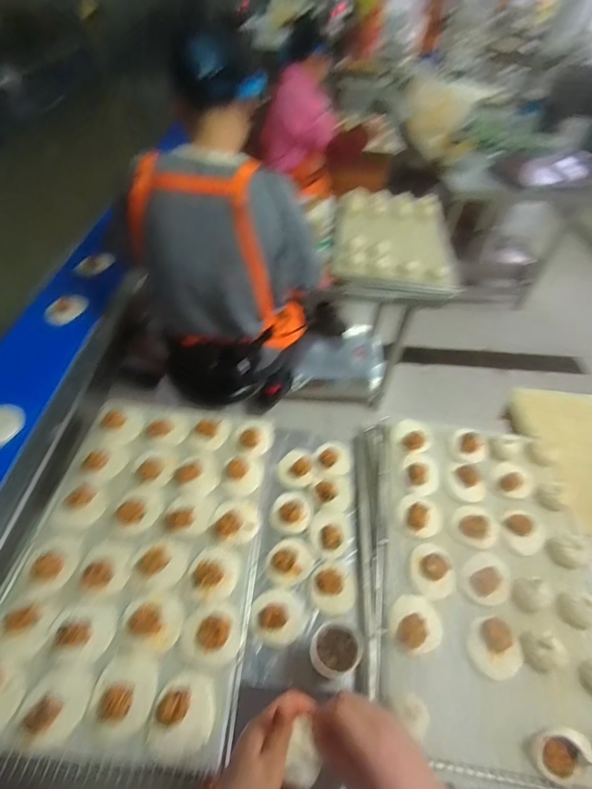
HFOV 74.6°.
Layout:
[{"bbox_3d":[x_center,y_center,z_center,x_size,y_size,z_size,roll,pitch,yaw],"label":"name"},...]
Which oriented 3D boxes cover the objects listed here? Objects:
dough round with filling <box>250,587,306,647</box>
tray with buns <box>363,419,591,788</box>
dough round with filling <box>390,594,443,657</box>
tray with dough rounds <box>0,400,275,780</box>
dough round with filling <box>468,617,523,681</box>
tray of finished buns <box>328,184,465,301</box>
[{"bbox_3d":[-0.032,0.382,0.670,0.087,0.018,0.089,2,51,-3],"label":"dough round with filling"},{"bbox_3d":[0.341,0.310,0.714,0.417,0.058,0.601,7,51,1],"label":"tray with buns"},{"bbox_3d":[0.192,0.373,0.633,0.078,0.030,0.080,2,51,-3],"label":"dough round with filling"},{"bbox_3d":[-0.285,0.268,0.701,0.426,0.040,0.609,6,51,0],"label":"tray with dough rounds"},{"bbox_3d":[0.315,0.403,0.617,0.074,0.030,0.077,2,51,-3],"label":"dough round with filling"},{"bbox_3d":[0.365,-0.604,1.441,0.427,0.060,0.570,7,51,1],"label":"tray of finished buns"}]

